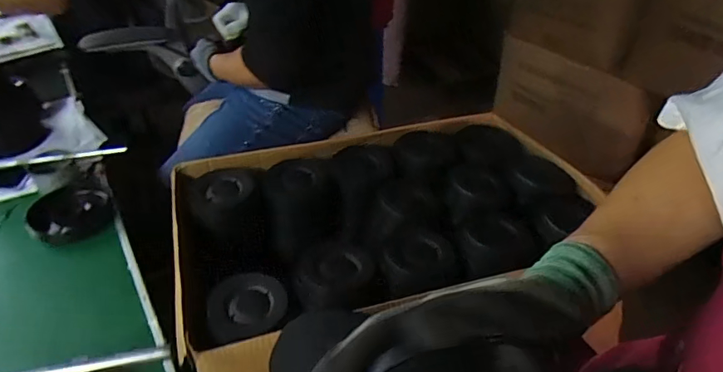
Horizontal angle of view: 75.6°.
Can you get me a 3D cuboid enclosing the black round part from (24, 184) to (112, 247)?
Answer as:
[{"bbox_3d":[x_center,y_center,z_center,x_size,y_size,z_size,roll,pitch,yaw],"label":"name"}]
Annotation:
[{"bbox_3d":[-0.479,0.044,0.767,0.117,0.034,0.114,-19,44,-20],"label":"black round part"}]

